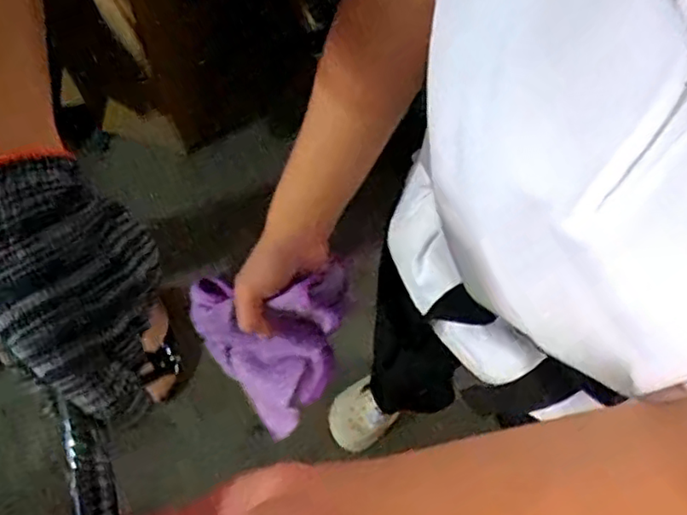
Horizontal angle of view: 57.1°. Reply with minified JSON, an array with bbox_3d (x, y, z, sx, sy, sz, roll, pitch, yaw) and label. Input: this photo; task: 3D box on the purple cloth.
[{"bbox_3d":[-0.052,0.061,0.564,0.128,0.113,0.126,-37,74,-15],"label":"purple cloth"}]

